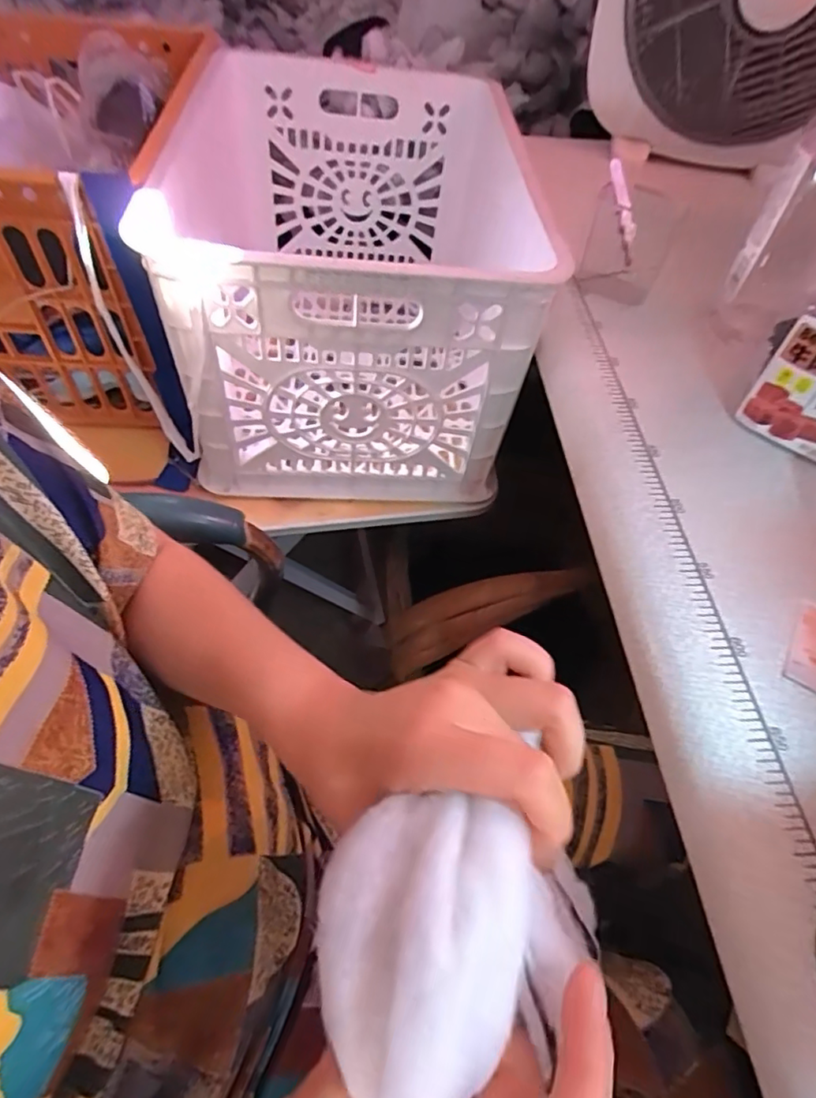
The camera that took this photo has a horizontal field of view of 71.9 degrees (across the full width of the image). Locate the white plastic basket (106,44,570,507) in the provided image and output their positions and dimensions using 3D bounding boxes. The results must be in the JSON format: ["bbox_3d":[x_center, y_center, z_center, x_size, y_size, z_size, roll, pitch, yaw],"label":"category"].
[{"bbox_3d":[-0.048,-0.318,0.654,0.408,0.269,0.467,-3,54,-7],"label":"white plastic basket"}]

